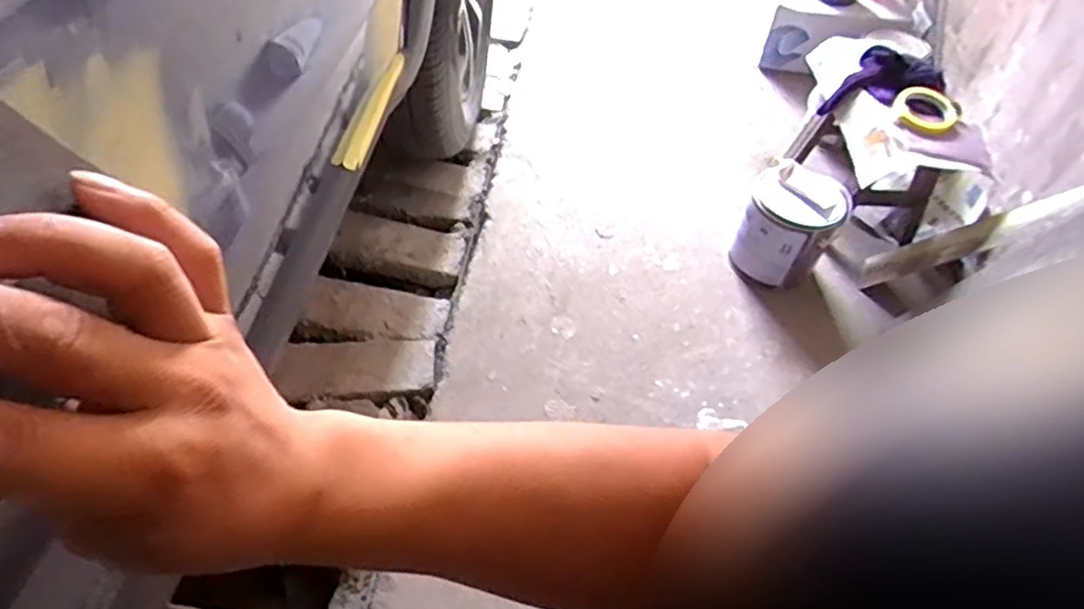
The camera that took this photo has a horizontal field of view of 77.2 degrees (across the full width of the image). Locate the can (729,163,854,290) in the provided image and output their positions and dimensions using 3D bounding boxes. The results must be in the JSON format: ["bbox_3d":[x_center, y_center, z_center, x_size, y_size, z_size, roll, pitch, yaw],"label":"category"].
[{"bbox_3d":[0.430,-0.138,1.200,0.151,0.174,0.146,4,48,-5],"label":"can"}]

